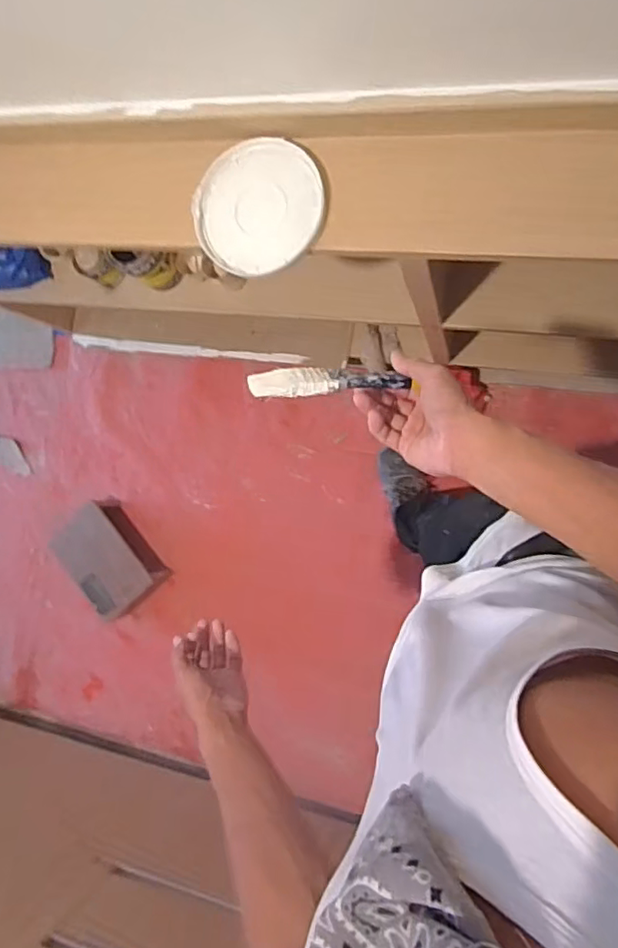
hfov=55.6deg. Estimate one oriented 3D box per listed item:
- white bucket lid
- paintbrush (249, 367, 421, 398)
[{"bbox_3d":[-0.066,-0.343,0.758,0.168,0.028,0.163,0,89,16],"label":"white bucket lid"},{"bbox_3d":[0.020,-0.088,0.557,0.151,0.029,0.029,-4,90,-13],"label":"paintbrush"}]

